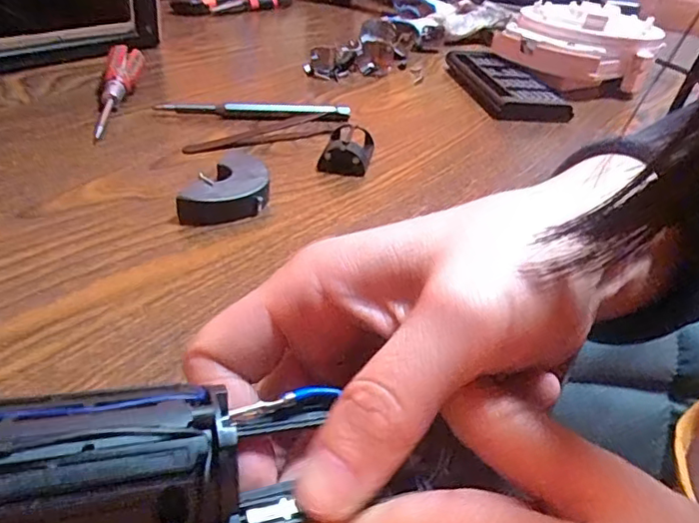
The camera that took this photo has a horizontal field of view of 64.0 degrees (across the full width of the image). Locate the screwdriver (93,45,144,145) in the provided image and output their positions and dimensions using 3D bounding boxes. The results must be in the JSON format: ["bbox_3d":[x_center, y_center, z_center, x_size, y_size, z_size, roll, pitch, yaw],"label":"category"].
[{"bbox_3d":[-0.167,-0.127,0.407,0.025,0.026,0.151,-4,35,-14],"label":"screwdriver"}]

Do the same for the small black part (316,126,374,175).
[{"bbox_3d":[-0.001,-0.073,0.359,0.029,0.016,0.051,10,34,5],"label":"small black part"}]

